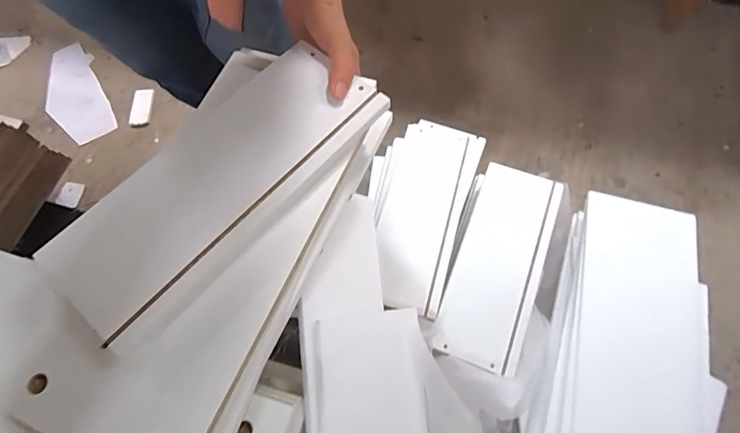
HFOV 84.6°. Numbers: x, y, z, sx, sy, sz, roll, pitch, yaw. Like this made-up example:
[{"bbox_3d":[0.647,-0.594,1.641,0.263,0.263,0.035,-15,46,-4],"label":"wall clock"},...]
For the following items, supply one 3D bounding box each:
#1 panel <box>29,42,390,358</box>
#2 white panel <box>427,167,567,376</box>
[{"bbox_3d":[-0.132,-0.038,0.359,0.131,0.024,0.296,38,72,16],"label":"panel"},{"bbox_3d":[0.189,0.063,0.592,0.113,0.011,0.301,21,70,10],"label":"white panel"}]

